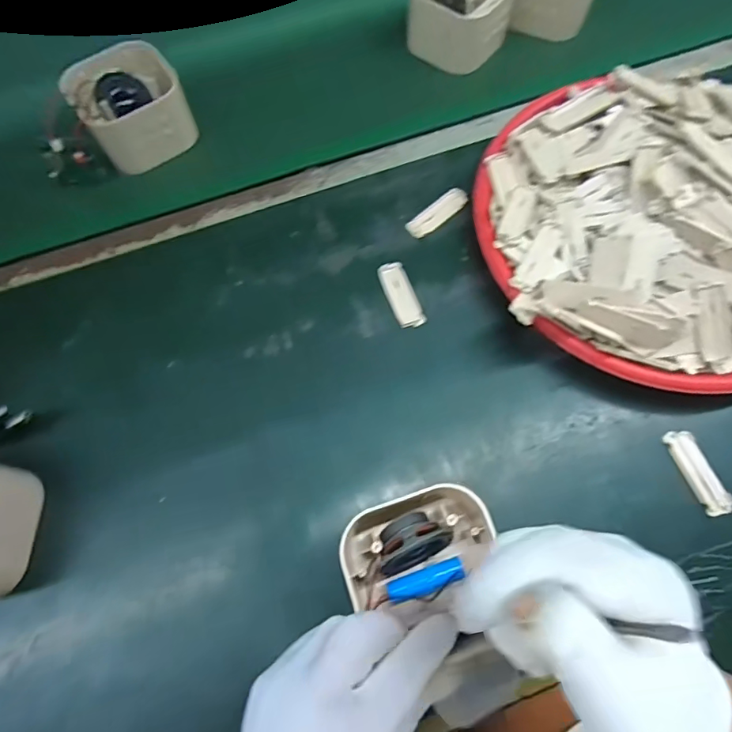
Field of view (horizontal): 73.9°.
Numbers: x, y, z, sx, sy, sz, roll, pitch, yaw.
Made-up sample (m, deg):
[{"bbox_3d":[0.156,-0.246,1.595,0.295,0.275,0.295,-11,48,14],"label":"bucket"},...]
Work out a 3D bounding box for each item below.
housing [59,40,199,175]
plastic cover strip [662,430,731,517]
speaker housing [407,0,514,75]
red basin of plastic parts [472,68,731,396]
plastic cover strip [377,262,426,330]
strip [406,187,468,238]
[{"bbox_3d":[-0.216,-0.240,0.454,0.088,0.056,0.085,-36,71,-12],"label":"housing"},{"bbox_3d":[0.236,0.075,0.345,0.022,0.004,0.061,-20,69,-6],"label":"plastic cover strip"},{"bbox_3d":[0.100,-0.358,0.491,0.088,0.060,0.092,39,74,16],"label":"speaker housing"},{"bbox_3d":[0.230,-0.114,0.374,0.275,0.090,0.259,-1,68,2],"label":"red basin of plastic parts"},{"bbox_3d":[0.029,-0.059,0.399,0.023,0.004,0.060,-19,69,-6],"label":"plastic cover strip"},{"bbox_3d":[0.063,-0.135,0.427,0.062,0.005,0.020,-39,72,-13],"label":"strip"}]

